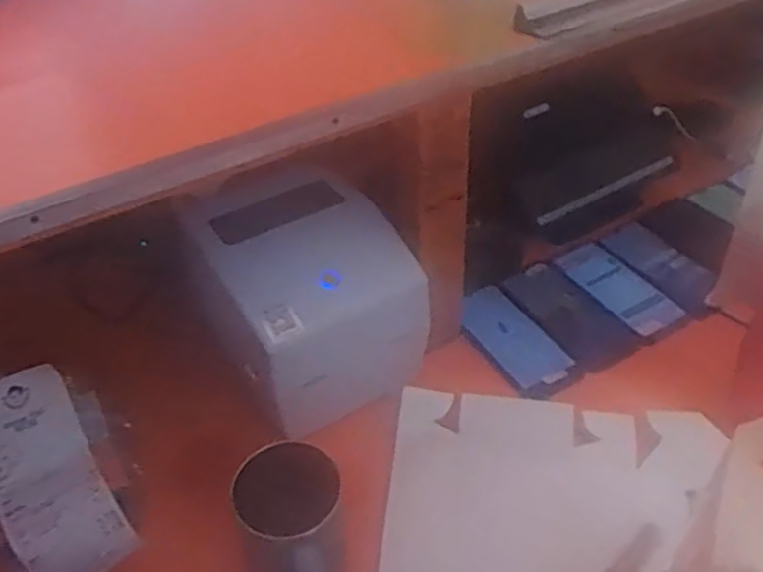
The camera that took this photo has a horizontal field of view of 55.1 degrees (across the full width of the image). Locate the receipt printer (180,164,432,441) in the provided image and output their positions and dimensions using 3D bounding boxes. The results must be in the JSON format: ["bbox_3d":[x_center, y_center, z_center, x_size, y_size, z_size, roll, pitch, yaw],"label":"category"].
[{"bbox_3d":[-0.072,0.013,0.715,0.178,0.158,0.178,-27,46,-26],"label":"receipt printer"}]

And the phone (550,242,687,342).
[{"bbox_3d":[0.281,0.004,0.863,0.083,0.004,0.155,-22,51,-30],"label":"phone"}]

